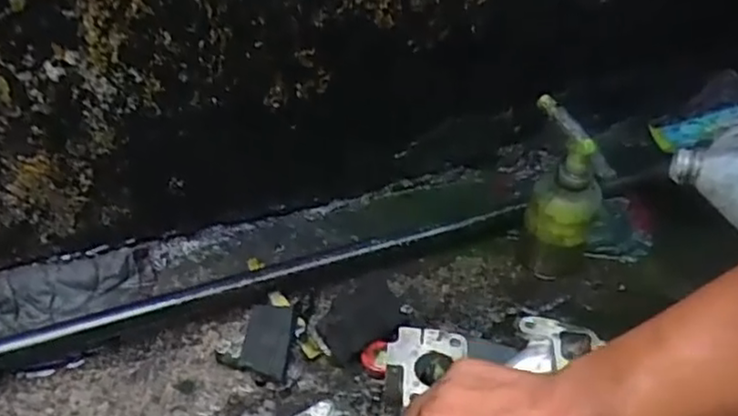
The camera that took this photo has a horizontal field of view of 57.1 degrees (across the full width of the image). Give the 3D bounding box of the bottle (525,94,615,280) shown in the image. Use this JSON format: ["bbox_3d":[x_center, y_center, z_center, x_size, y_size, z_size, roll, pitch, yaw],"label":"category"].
[{"bbox_3d":[0.188,-0.006,0.670,0.079,0.198,0.055,18,47,17],"label":"bottle"}]

